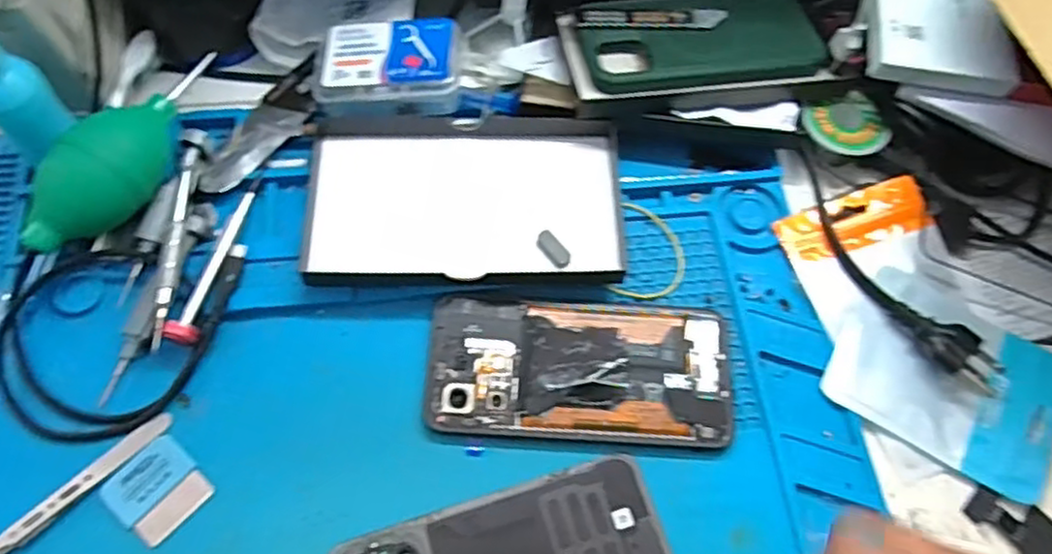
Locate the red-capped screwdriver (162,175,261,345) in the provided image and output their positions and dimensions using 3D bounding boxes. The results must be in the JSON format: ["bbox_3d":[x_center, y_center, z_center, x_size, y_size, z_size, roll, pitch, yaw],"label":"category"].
[{"bbox_3d":[-0.167,-0.013,0.376,0.013,0.016,0.103,13,65,3],"label":"red-capped screwdriver"}]

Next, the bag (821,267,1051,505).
[{"bbox_3d":[0.232,0.055,0.377,0.120,0.014,0.090,29,67,10],"label":"bag"}]

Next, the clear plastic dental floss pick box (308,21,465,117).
[{"bbox_3d":[-0.082,-0.124,0.417,0.086,0.037,0.055,-1,67,-4],"label":"clear plastic dental floss pick box"}]

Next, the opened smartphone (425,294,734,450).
[{"bbox_3d":[0.029,0.049,0.367,0.158,0.011,0.074,4,65,-1],"label":"opened smartphone"}]

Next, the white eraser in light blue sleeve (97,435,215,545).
[{"bbox_3d":[-0.179,0.103,0.335,0.040,0.006,0.040,38,69,13],"label":"white eraser in light blue sleeve"}]

